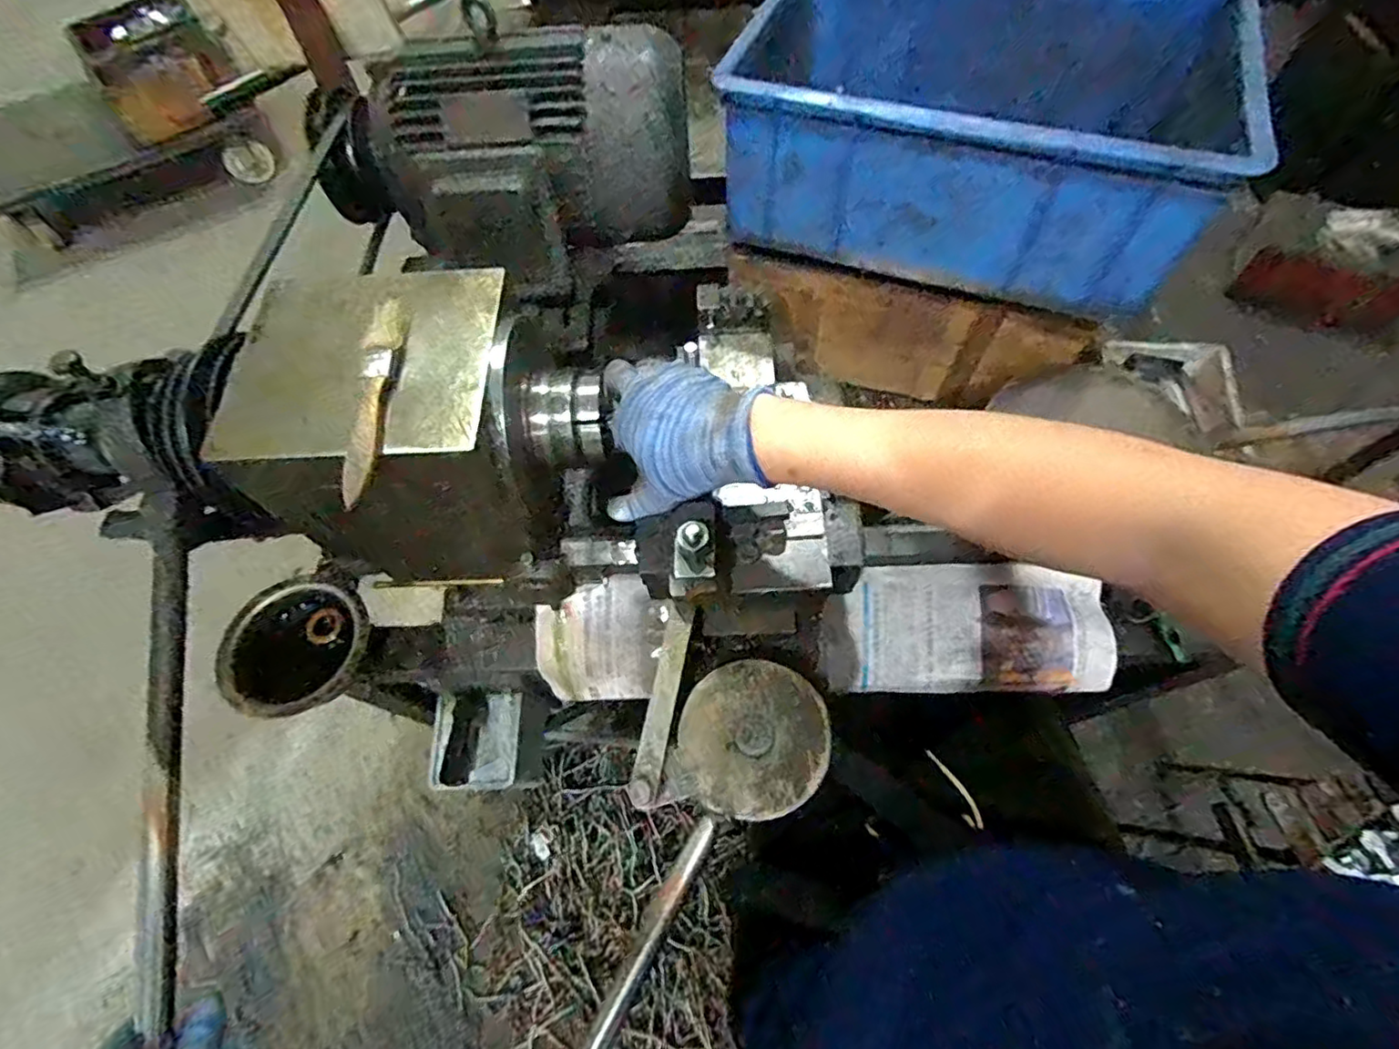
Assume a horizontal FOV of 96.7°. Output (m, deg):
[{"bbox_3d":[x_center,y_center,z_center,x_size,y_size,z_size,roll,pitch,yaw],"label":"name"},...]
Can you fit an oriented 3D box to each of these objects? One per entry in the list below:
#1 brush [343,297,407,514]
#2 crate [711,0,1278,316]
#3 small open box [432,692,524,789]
[{"bbox_3d":[-0.202,-0.080,0.384,0.020,0.012,0.147,-2,63,2],"label":"brush"},{"bbox_3d":[0.248,-0.381,0.571,0.391,0.140,0.307,19,65,12],"label":"crate"},{"bbox_3d":[-0.227,0.221,0.632,0.082,0.024,0.089,-7,63,-1],"label":"small open box"}]

